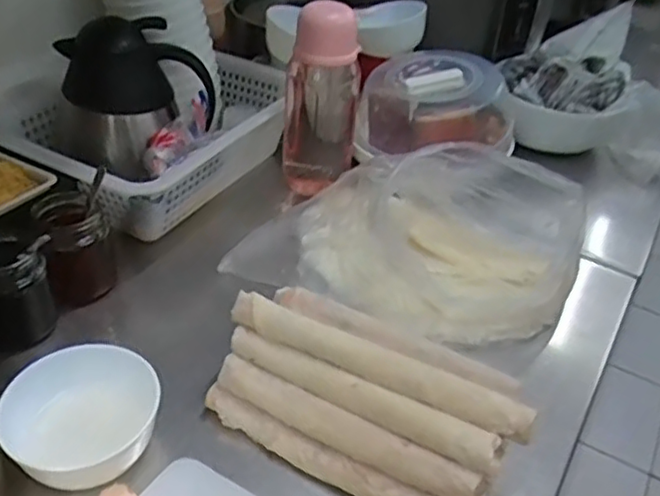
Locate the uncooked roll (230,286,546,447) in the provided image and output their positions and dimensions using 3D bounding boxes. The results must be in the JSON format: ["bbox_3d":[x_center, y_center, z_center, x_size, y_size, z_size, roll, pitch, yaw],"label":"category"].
[{"bbox_3d":[0.031,0.086,0.478,0.230,0.031,0.028,22,41,20],"label":"uncooked roll"}]

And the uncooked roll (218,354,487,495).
[{"bbox_3d":[0.008,0.129,0.464,0.206,0.020,0.022,22,41,21],"label":"uncooked roll"}]

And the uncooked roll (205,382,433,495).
[{"bbox_3d":[-0.004,0.150,0.465,0.201,0.022,0.017,22,41,20],"label":"uncooked roll"}]

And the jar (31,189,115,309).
[{"bbox_3d":[-0.231,0.000,0.600,0.059,0.095,0.062,-10,40,-19],"label":"jar"}]

